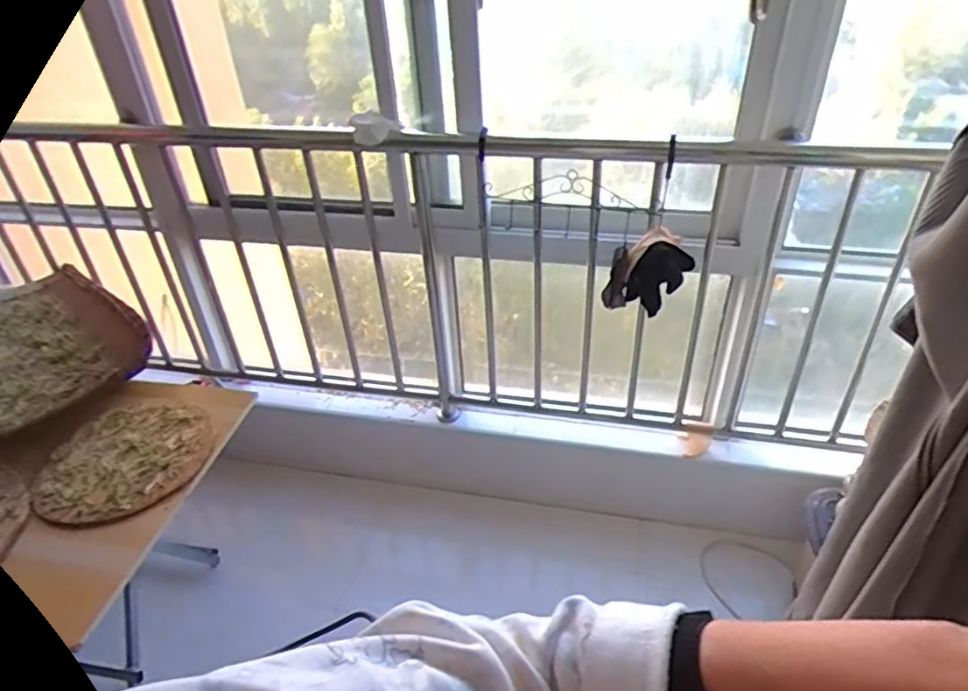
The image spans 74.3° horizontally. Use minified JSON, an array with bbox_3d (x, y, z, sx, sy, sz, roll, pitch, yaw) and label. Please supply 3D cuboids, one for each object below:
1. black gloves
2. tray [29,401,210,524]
[{"bbox_3d":[0.374,-0.163,1.454,0.192,0.182,0.053,1,36,6],"label":"black gloves"},{"bbox_3d":[-0.746,0.241,1.367,0.285,0.047,0.338,8,40,6],"label":"tray"}]

